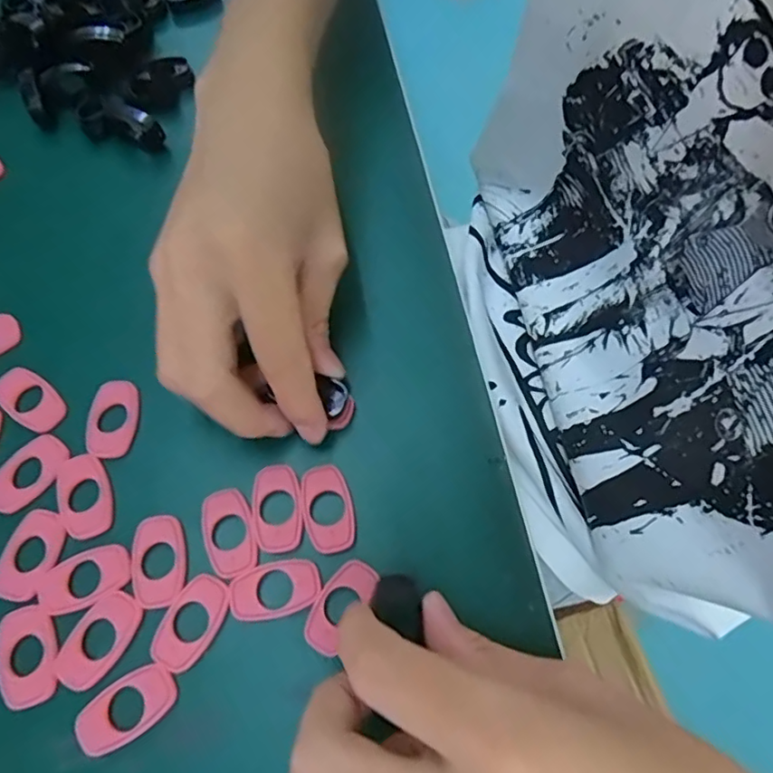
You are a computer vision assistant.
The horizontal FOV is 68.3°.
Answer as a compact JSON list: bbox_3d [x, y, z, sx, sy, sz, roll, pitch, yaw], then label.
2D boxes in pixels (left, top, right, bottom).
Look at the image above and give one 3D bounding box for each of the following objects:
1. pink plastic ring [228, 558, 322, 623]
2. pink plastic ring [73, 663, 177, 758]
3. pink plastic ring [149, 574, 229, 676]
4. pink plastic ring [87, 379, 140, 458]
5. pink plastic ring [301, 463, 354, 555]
[{"bbox_3d":[-0.040,0.072,0.201,0.032,0.004,0.019,-15,68,-5],"label":"pink plastic ring"},{"bbox_3d":[-0.086,0.106,0.187,0.032,0.004,0.018,-33,71,-11],"label":"pink plastic ring"},{"bbox_3d":[-0.069,0.082,0.198,0.018,0.004,0.032,27,71,12],"label":"pink plastic ring"},{"bbox_3d":[-0.112,0.013,0.232,0.018,0.004,0.032,2,68,2],"label":"pink plastic ring"},{"bbox_3d":[-0.022,0.045,0.213,0.018,0.004,0.032,-15,68,-4],"label":"pink plastic ring"}]

